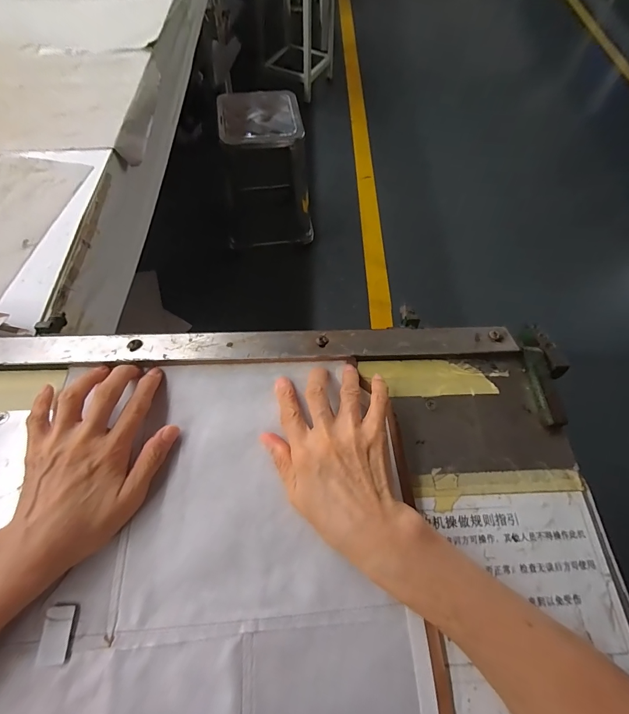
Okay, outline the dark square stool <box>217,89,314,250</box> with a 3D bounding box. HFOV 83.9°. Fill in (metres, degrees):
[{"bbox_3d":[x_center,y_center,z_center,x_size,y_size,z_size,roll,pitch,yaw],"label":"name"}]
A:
[{"bbox_3d":[-0.199,-0.712,1.390,0.355,0.512,0.246,-4,64,-5],"label":"dark square stool"}]

